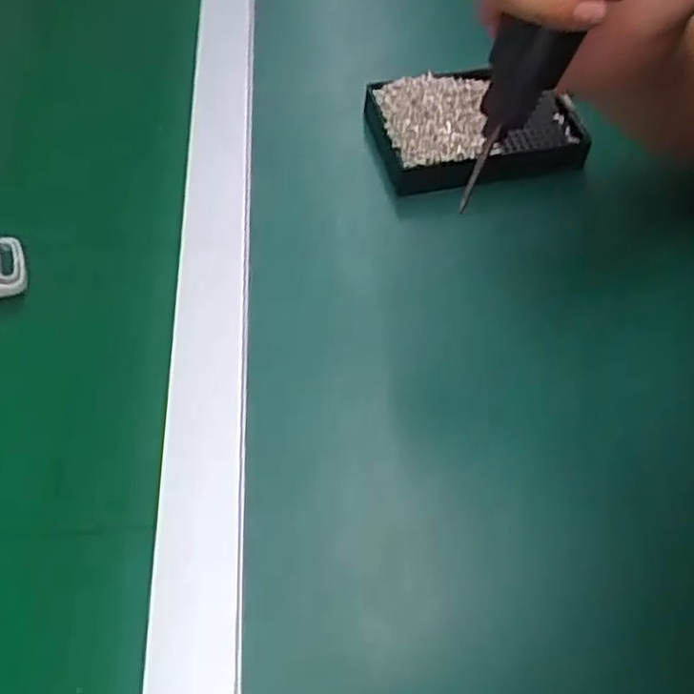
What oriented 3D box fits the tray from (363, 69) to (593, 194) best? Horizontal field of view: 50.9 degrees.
[{"bbox_3d":[0.086,-0.159,0.515,0.143,0.025,0.094,-11,58,-10],"label":"tray"}]

